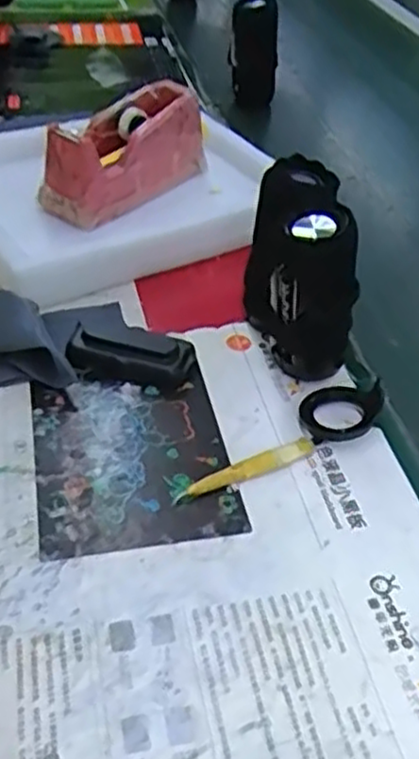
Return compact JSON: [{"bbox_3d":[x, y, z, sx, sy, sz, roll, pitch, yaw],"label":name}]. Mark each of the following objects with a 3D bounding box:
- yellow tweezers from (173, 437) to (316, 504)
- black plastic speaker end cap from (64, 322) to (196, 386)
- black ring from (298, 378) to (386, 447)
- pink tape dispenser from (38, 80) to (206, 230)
[{"bbox_3d":[0.028,0.069,0.551,0.117,0.009,0.017,-18,46,-23],"label":"yellow tweezers"},{"bbox_3d":[-0.067,-0.018,0.625,0.106,0.025,0.040,5,41,1],"label":"black plastic speaker end cap"},{"bbox_3d":[0.108,0.025,0.590,0.065,0.023,0.057,0,41,-4],"label":"black ring"},{"bbox_3d":[-0.095,-0.251,0.809,0.076,0.089,0.200,33,49,29],"label":"pink tape dispenser"}]

